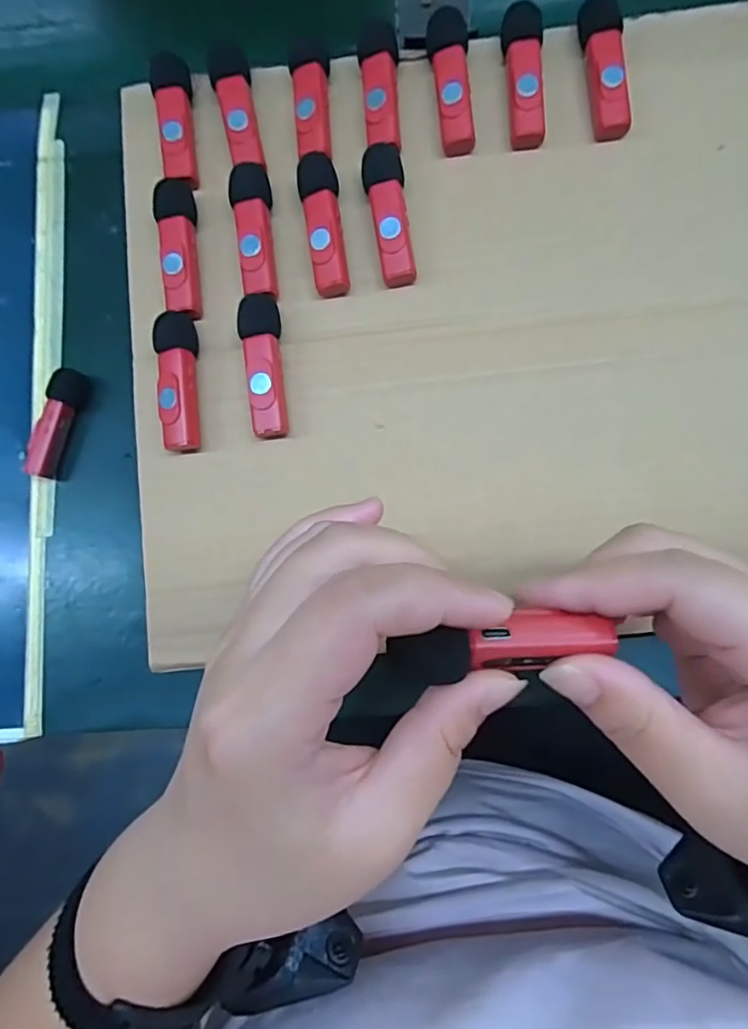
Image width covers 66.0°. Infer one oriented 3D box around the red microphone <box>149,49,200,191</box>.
[{"bbox_3d":[-0.097,-0.192,0.281,0.017,0.013,0.065,-6,79,2],"label":"red microphone"}]

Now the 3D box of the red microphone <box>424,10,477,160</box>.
[{"bbox_3d":[0.038,-0.209,0.276,0.019,0.012,0.066,-8,79,2],"label":"red microphone"}]

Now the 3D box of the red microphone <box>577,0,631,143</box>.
[{"bbox_3d":[0.109,-0.212,0.273,0.018,0.014,0.062,-5,79,3],"label":"red microphone"}]

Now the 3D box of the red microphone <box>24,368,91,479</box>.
[{"bbox_3d":[-0.187,-0.054,0.338,0.016,0.021,0.064,16,80,7],"label":"red microphone"}]

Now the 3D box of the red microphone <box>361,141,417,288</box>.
[{"bbox_3d":[0.007,-0.143,0.272,0.019,0.013,0.066,-7,79,2],"label":"red microphone"}]

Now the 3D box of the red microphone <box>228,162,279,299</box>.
[{"bbox_3d":[-0.057,-0.136,0.273,0.018,0.010,0.064,-5,79,3],"label":"red microphone"}]

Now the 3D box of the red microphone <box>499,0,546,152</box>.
[{"bbox_3d":[0.073,-0.210,0.276,0.021,0.014,0.063,-7,79,2],"label":"red microphone"}]

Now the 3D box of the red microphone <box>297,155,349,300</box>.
[{"bbox_3d":[-0.024,-0.139,0.273,0.017,0.014,0.067,-8,79,2],"label":"red microphone"}]

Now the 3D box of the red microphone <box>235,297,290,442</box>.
[{"bbox_3d":[-0.051,-0.069,0.267,0.018,0.012,0.066,-8,79,2],"label":"red microphone"}]

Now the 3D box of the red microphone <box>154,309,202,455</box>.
[{"bbox_3d":[-0.091,-0.062,0.267,0.017,0.013,0.064,-6,79,2],"label":"red microphone"}]

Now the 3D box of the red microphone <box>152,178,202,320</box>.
[{"bbox_3d":[-0.093,-0.127,0.275,0.017,0.011,0.065,-6,79,2],"label":"red microphone"}]

